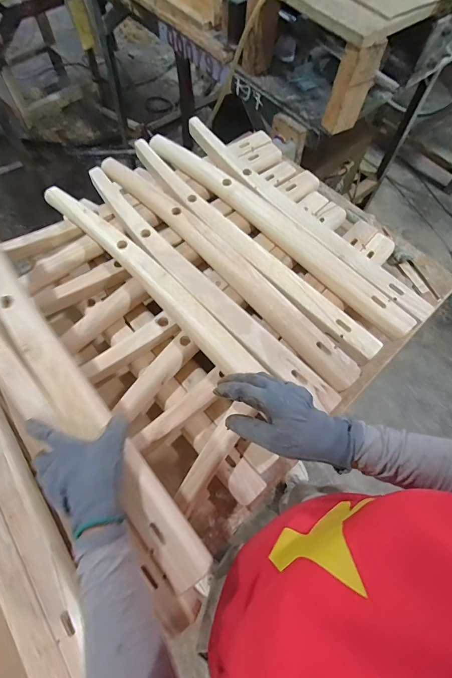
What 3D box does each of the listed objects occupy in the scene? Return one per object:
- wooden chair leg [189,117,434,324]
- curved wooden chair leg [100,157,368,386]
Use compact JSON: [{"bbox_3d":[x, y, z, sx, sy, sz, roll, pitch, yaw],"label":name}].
[{"bbox_3d":[0.118,-0.233,0.652,0.060,0.045,0.596,-38,72,-18],"label":"wooden chair leg"},{"bbox_3d":[-0.010,-0.133,0.594,0.046,0.029,0.570,-39,72,-18],"label":"curved wooden chair leg"}]

